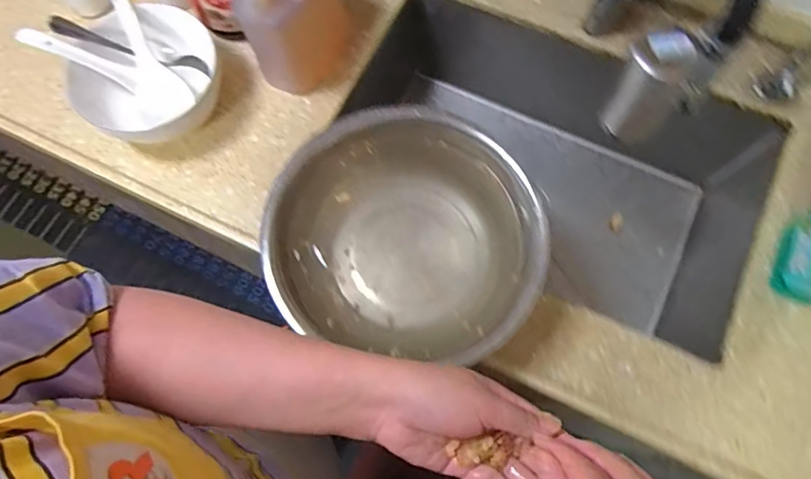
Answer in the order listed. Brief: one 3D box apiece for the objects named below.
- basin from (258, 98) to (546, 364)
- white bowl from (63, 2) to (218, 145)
[{"bbox_3d":[0.009,-0.003,0.583,0.292,0.091,0.265,15,74,5],"label":"basin"},{"bbox_3d":[-0.336,-0.198,0.678,0.186,0.086,0.173,0,73,1],"label":"white bowl"}]

